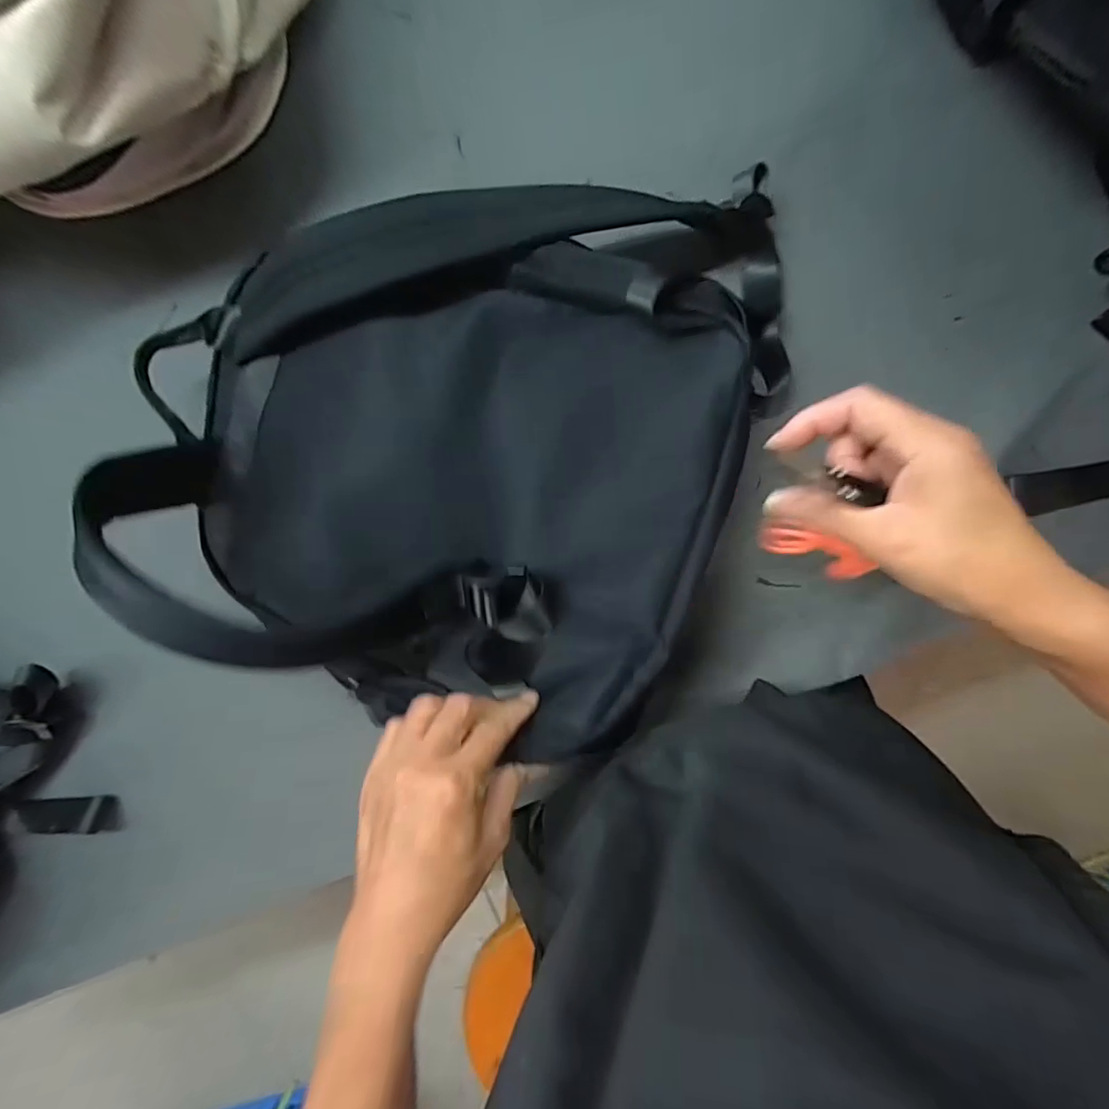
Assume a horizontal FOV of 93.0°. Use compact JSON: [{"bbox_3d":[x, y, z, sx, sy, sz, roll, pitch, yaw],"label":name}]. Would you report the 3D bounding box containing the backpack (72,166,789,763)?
[{"bbox_3d":[-0.080,-0.066,0.313,0.353,0.108,0.329,0,92,4],"label":"backpack"}]

